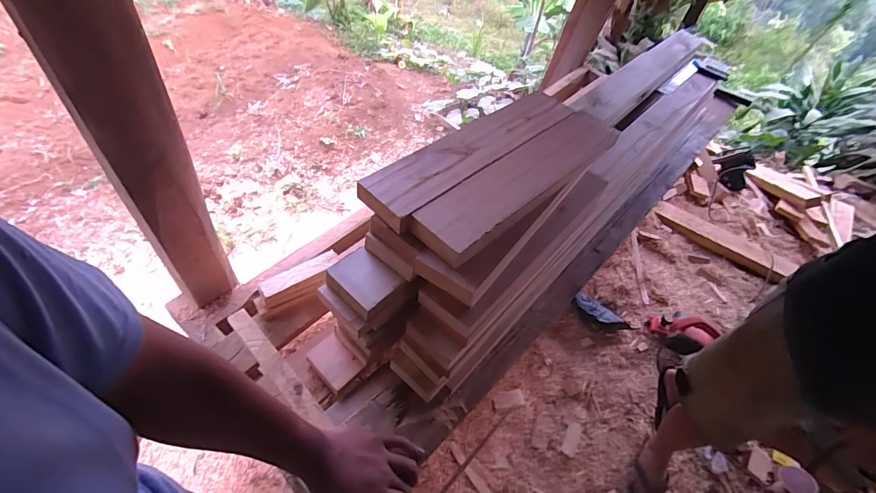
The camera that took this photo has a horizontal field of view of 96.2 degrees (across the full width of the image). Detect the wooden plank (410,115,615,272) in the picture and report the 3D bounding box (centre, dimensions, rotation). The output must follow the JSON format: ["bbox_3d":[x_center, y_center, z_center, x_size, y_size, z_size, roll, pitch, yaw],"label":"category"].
[{"bbox_3d":[0.121,-0.097,0.545,0.369,0.028,0.085,-35,65,-30],"label":"wooden plank"}]

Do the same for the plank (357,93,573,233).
[{"bbox_3d":[0.058,-0.145,0.570,0.084,0.030,0.383,41,57,21],"label":"plank"}]

